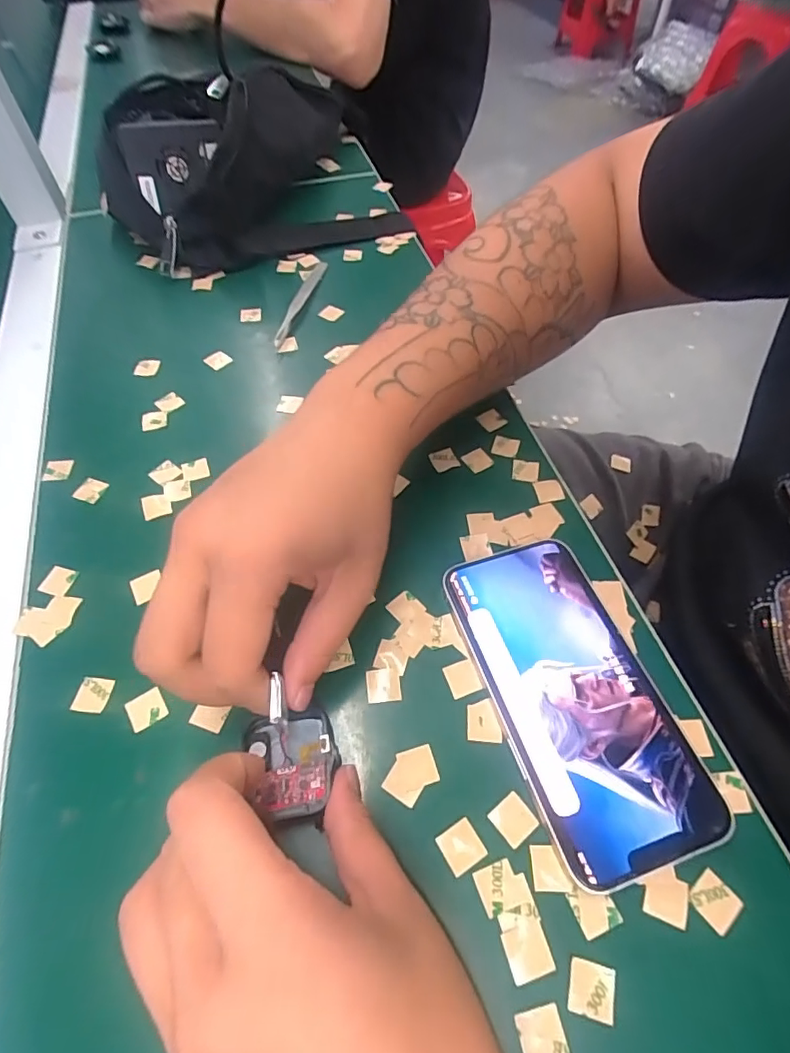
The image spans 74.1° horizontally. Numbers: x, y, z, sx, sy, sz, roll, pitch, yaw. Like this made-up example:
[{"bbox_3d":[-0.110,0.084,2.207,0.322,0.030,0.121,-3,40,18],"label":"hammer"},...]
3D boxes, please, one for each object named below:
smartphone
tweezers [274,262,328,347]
[{"bbox_3d":[0.077,0.072,0.237,0.069,0.010,0.143,-15,57,-9],"label":"smartphone"},{"bbox_3d":[-0.071,-0.175,0.402,0.011,0.010,0.106,10,56,7],"label":"tweezers"}]

